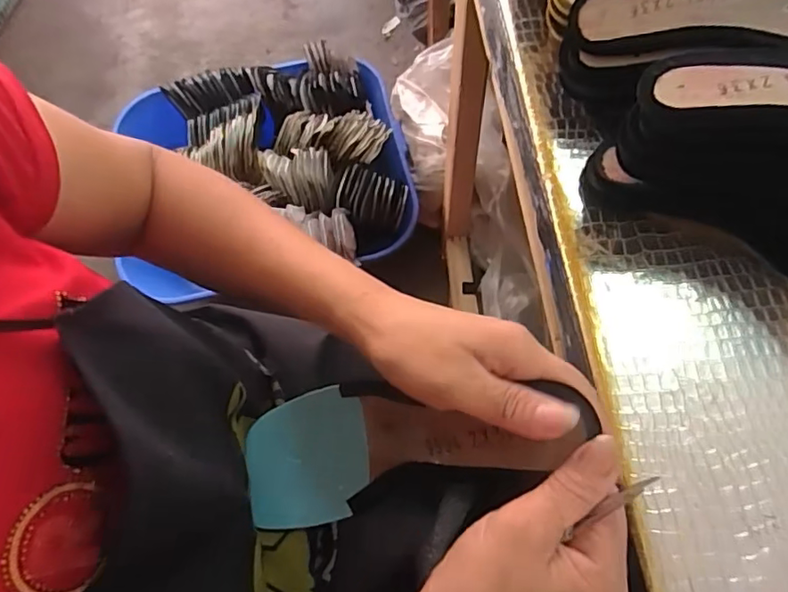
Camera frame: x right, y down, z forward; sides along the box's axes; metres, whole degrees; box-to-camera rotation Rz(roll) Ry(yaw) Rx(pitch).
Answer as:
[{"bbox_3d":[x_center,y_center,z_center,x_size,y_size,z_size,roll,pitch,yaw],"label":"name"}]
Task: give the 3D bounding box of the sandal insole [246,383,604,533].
[{"bbox_3d":[-0.002,0.092,0.329,0.215,0.041,0.087,-13,63,33],"label":"sandal insole"}]

